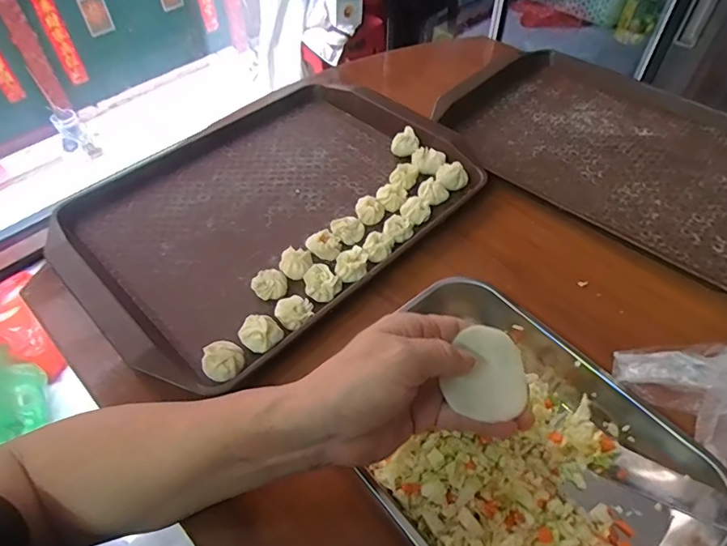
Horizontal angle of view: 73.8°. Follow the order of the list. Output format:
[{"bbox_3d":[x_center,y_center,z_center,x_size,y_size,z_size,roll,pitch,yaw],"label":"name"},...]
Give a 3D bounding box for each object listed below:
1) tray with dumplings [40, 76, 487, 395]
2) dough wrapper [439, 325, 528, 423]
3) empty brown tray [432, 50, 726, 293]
[{"bbox_3d":[-0.095,-0.087,0.522,0.309,0.034,0.420,36,59,27],"label":"tray with dumplings"},{"bbox_3d":[0.084,0.067,0.320,0.056,0.004,0.056,22,82,-8],"label":"dough wrapper"},{"bbox_3d":[0.312,-0.161,0.581,0.393,0.026,0.294,34,58,25],"label":"empty brown tray"}]

